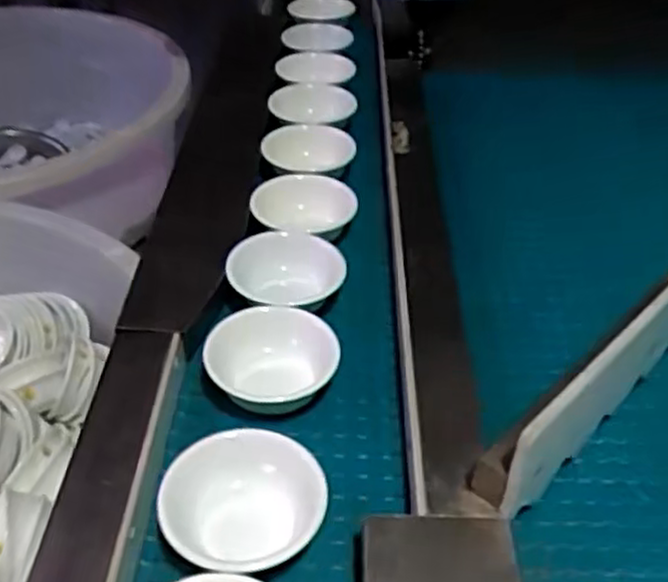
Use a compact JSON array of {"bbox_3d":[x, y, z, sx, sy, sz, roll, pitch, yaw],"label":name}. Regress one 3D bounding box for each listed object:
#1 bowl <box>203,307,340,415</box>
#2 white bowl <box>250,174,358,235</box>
[{"bbox_3d":[-0.053,0.065,0.640,0.110,0.044,0.109,3,43,-3],"label":"bowl"},{"bbox_3d":[-0.034,-0.087,0.817,0.111,0.035,0.114,1,39,-1],"label":"white bowl"}]

